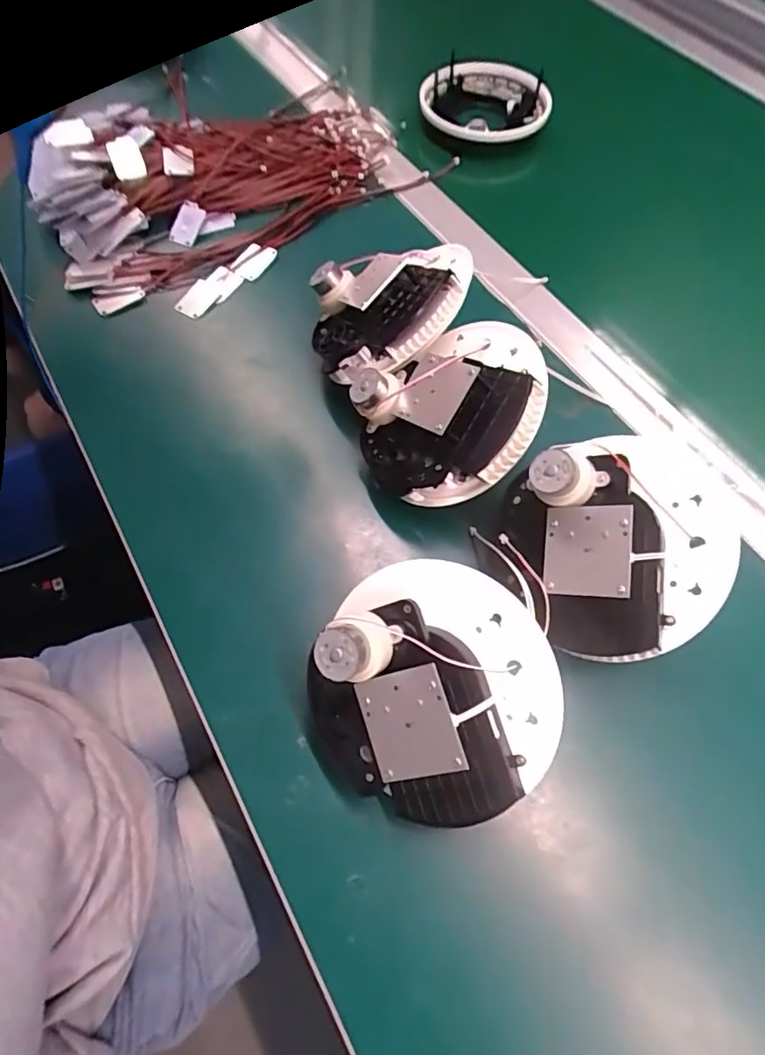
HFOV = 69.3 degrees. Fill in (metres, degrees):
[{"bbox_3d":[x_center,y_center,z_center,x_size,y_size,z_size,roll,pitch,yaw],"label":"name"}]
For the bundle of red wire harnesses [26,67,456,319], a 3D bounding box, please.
[{"bbox_3d":[-0.140,-0.334,0.522,0.358,0.044,0.222,-36,70,-17],"label":"bundle of red wire harnesses"}]

